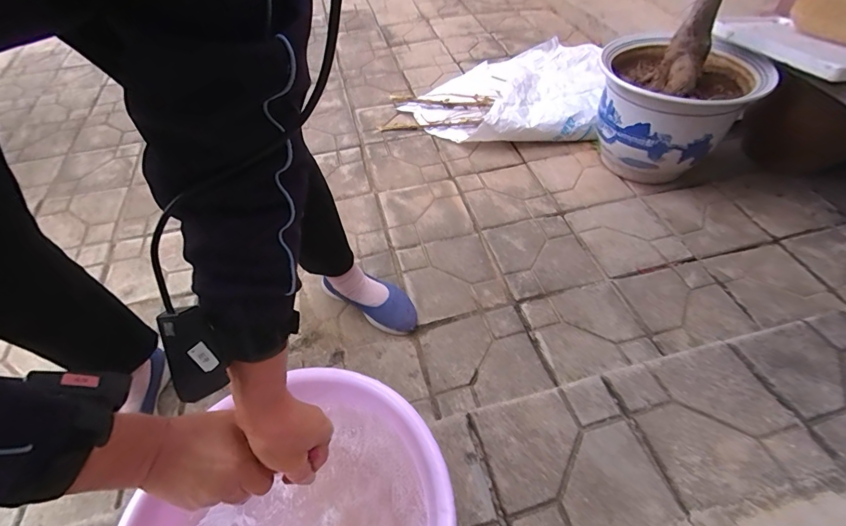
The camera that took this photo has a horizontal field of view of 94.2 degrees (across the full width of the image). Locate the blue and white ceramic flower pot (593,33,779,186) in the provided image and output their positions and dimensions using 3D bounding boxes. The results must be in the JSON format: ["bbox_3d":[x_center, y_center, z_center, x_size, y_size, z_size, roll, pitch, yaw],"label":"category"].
[{"bbox_3d":[0.641,-0.400,1.082,0.359,0.309,0.370,1,52,-1],"label":"blue and white ceramic flower pot"}]

